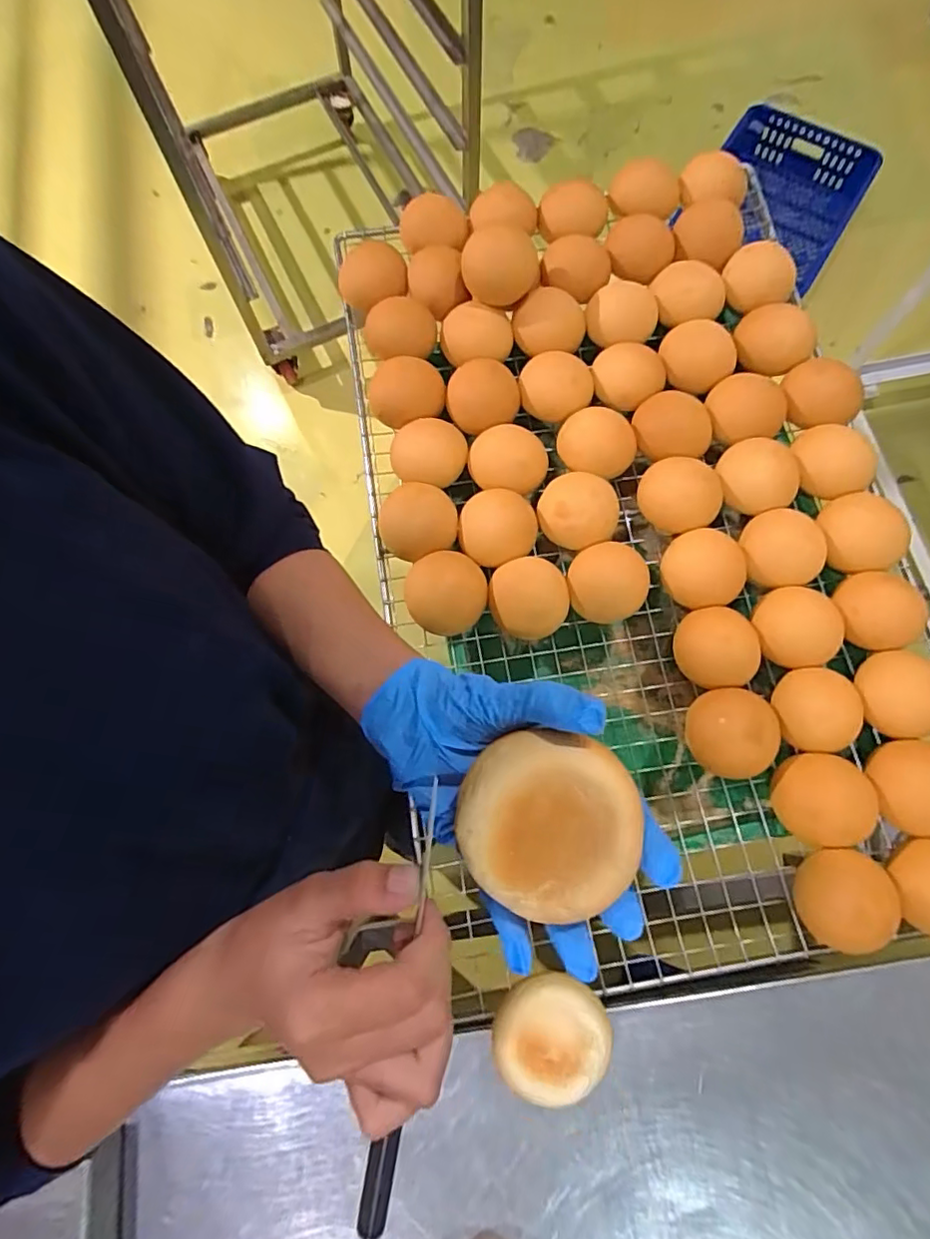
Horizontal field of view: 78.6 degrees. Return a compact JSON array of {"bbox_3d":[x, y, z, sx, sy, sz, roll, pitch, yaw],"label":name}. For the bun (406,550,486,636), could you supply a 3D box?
[{"bbox_3d":[-0.019,-0.028,0.580,0.082,0.042,0.072,7,74,2],"label":"bun"}]

